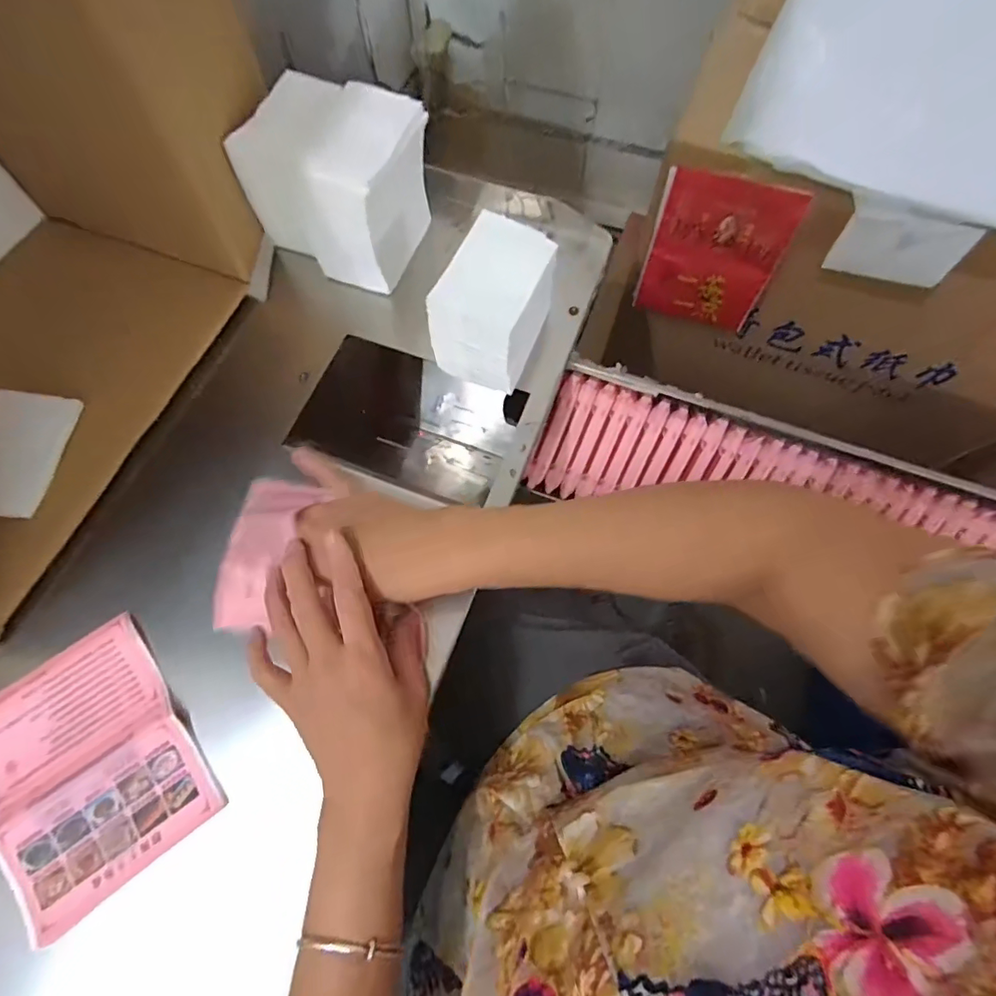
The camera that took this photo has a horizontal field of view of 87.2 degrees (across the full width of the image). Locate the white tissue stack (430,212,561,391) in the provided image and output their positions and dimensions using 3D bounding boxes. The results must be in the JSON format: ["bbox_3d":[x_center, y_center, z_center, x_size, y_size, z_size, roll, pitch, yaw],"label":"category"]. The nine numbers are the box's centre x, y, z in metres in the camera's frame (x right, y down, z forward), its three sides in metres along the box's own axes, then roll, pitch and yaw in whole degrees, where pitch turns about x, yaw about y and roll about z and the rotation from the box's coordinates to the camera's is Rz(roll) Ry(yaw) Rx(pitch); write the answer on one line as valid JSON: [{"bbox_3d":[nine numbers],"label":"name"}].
[{"bbox_3d":[-0.001,-0.156,0.419,0.067,0.080,0.105,23,71,10],"label":"white tissue stack"}]

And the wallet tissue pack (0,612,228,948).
[{"bbox_3d":[-0.272,0.176,0.347,0.121,0.015,0.153,-35,72,-12],"label":"wallet tissue pack"}]

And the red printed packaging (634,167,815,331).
[{"bbox_3d":[0.218,-0.245,0.533,0.125,0.157,0.023,16,70,7],"label":"red printed packaging"}]

